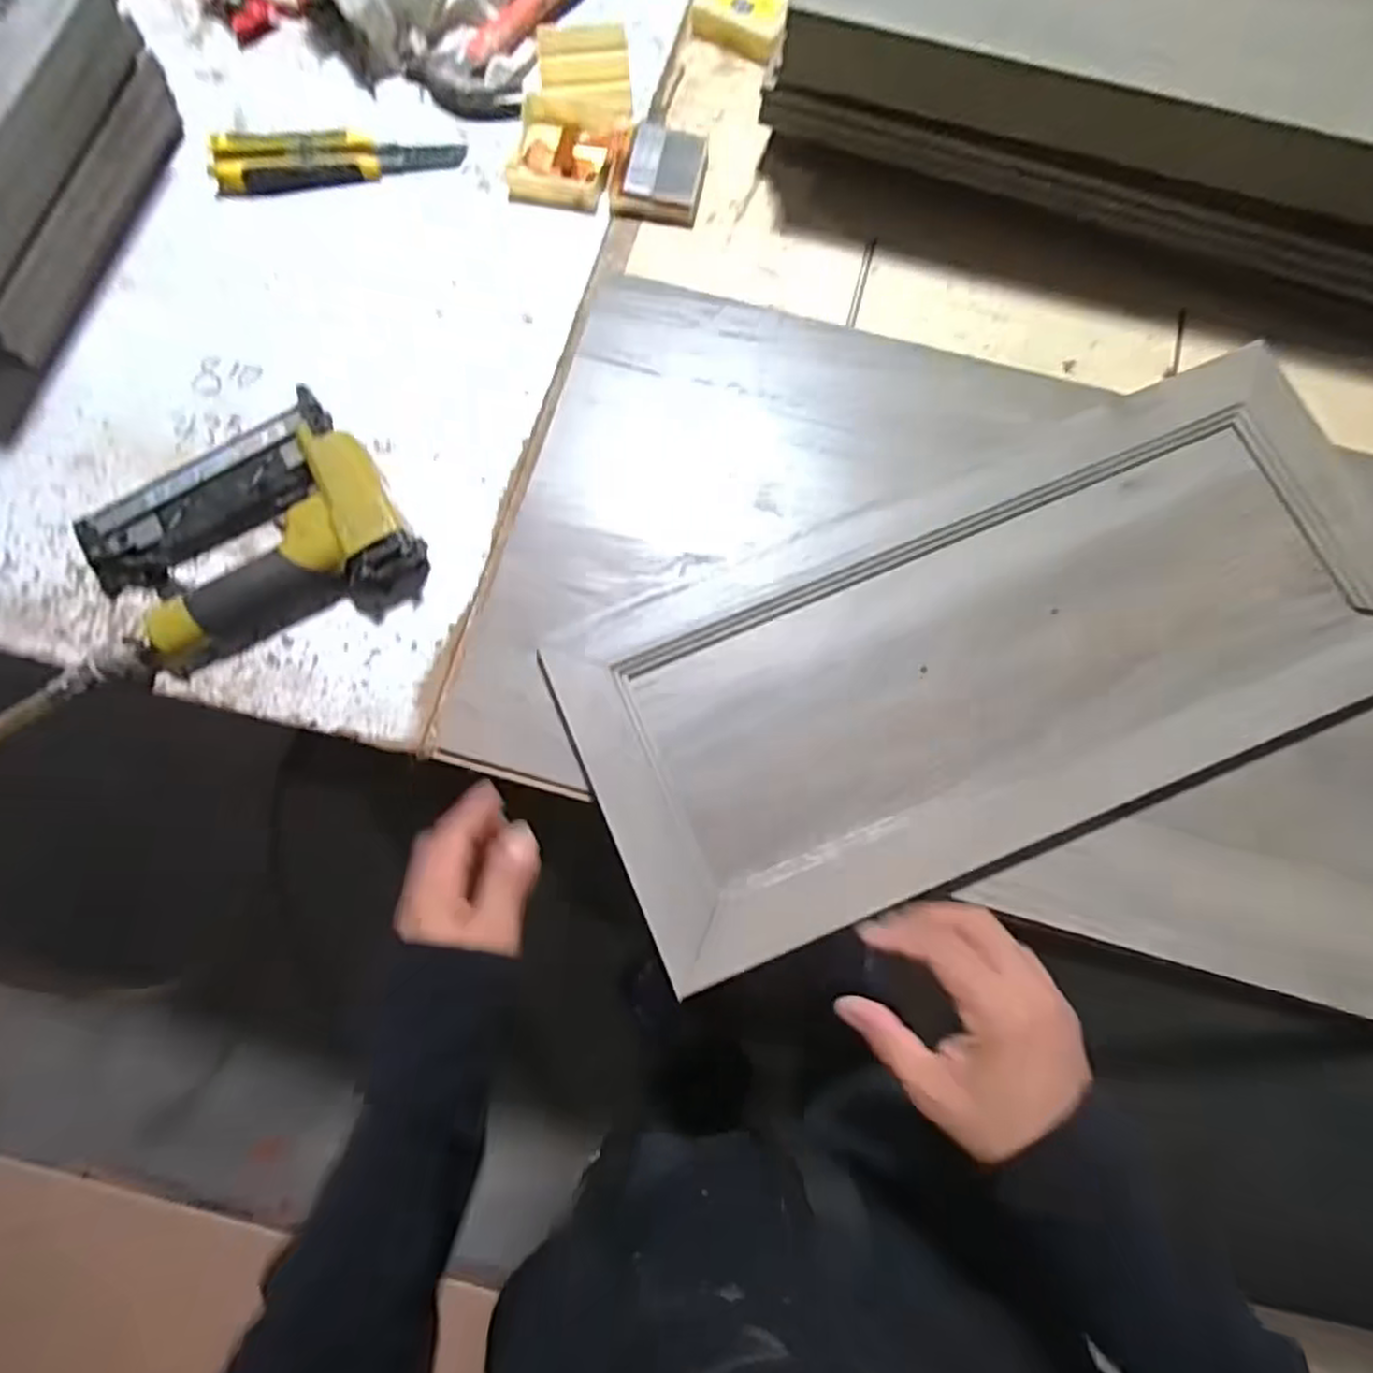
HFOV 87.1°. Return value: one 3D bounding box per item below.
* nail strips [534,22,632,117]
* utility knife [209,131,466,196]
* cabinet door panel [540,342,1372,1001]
[{"bbox_3d":[-0.080,-0.485,0.566,0.071,0.014,0.074,-2,79,1],"label":"nail strips"},{"bbox_3d":[-0.268,-0.407,0.552,0.185,0.020,0.037,-8,79,0],"label":"utility knife"},{"bbox_3d":[0.199,-0.017,0.462,0.531,0.023,0.240,-24,80,-3],"label":"cabinet door panel"}]

